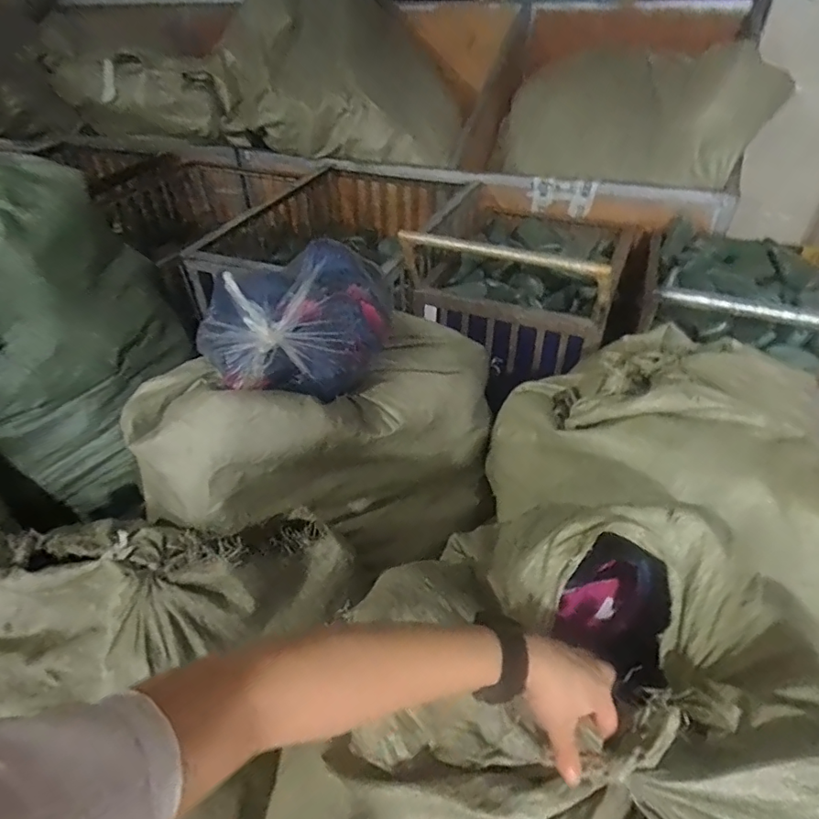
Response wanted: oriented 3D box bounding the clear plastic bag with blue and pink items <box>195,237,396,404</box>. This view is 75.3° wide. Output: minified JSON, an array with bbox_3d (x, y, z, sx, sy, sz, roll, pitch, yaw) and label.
[{"bbox_3d":[-0.226,-0.179,1.063,0.368,0.214,0.282,-18,43,-17],"label":"clear plastic bag with blue and pink items"}]

